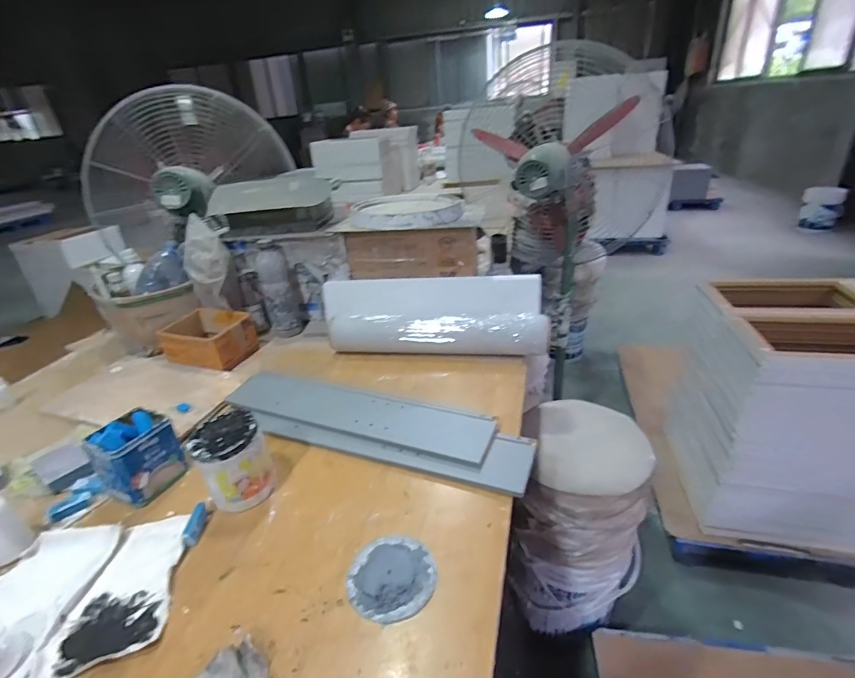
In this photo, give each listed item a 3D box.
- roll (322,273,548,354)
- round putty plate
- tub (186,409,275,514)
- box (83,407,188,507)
[{"bbox_3d":[0.011,-0.066,1.072,0.540,0.158,0.181,3,29,13],"label":"roll"},{"bbox_3d":[-0.048,0.306,0.574,0.110,0.006,0.113,-4,30,2],"label":"round putty plate"},{"bbox_3d":[-0.304,0.190,0.695,0.097,0.120,0.103,-4,30,2],"label":"tub"},{"bbox_3d":[-0.480,0.190,0.728,0.084,0.111,0.112,12,35,27],"label":"box"}]

